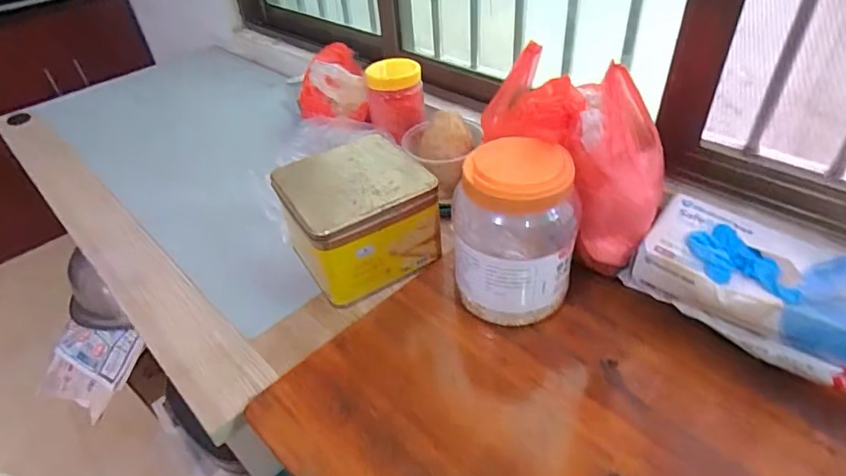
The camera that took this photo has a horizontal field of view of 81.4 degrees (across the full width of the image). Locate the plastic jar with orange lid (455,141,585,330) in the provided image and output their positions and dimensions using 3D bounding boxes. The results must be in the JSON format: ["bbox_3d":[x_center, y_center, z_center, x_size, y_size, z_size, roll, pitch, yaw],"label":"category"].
[{"bbox_3d":[0.105,-0.002,0.569,0.141,0.198,0.111,0,41,8],"label":"plastic jar with orange lid"}]

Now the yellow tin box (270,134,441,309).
[{"bbox_3d":[-0.091,-0.030,0.681,0.168,0.132,0.173,-25,44,-19],"label":"yellow tin box"}]

